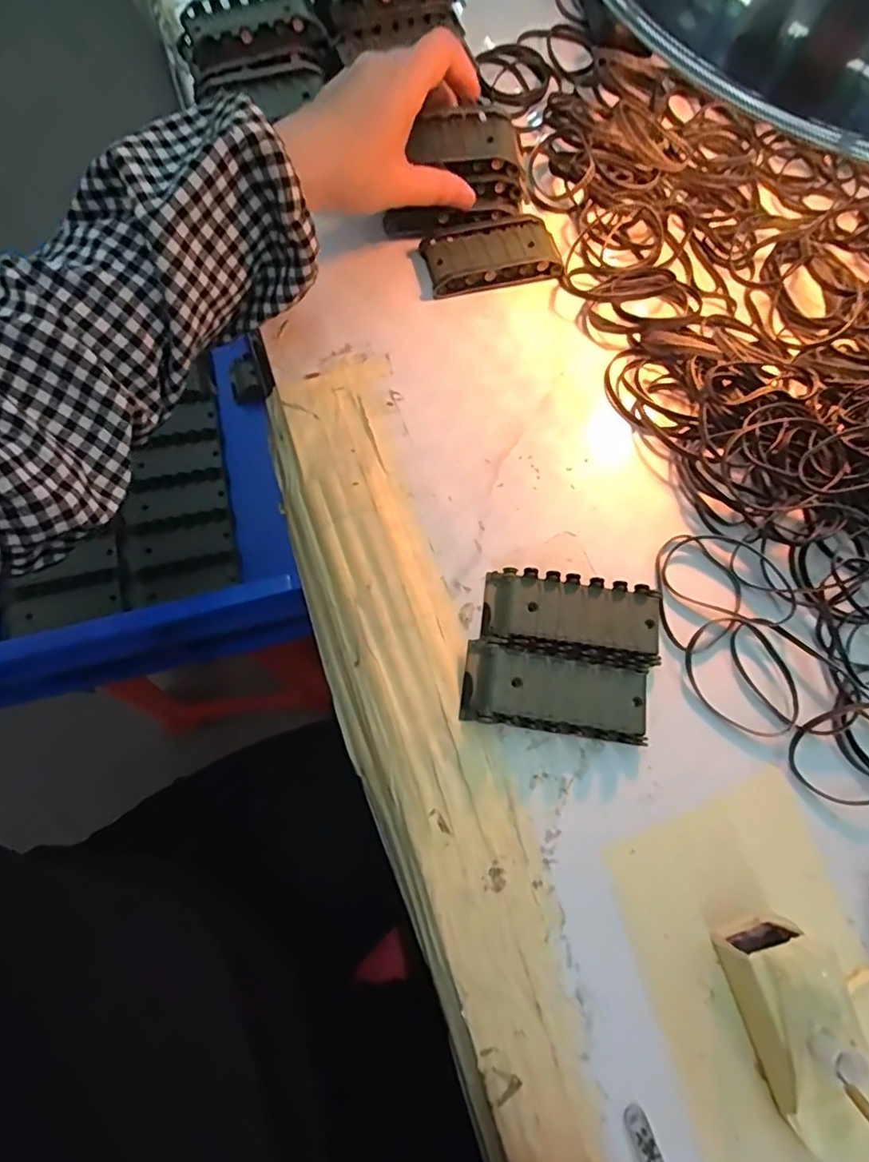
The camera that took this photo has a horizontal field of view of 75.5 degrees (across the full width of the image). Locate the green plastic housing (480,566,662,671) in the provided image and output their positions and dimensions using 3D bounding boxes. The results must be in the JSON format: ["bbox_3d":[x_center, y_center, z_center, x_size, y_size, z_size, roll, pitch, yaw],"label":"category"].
[{"bbox_3d":[0.076,0.021,0.310,0.096,0.021,0.047,8,73,-1],"label":"green plastic housing"}]

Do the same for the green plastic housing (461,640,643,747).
[{"bbox_3d":[0.064,0.060,0.297,0.095,0.020,0.039,9,73,-1],"label":"green plastic housing"}]

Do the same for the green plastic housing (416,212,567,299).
[{"bbox_3d":[0.040,-0.227,0.393,0.092,0.018,0.045,-12,74,-7],"label":"green plastic housing"}]

